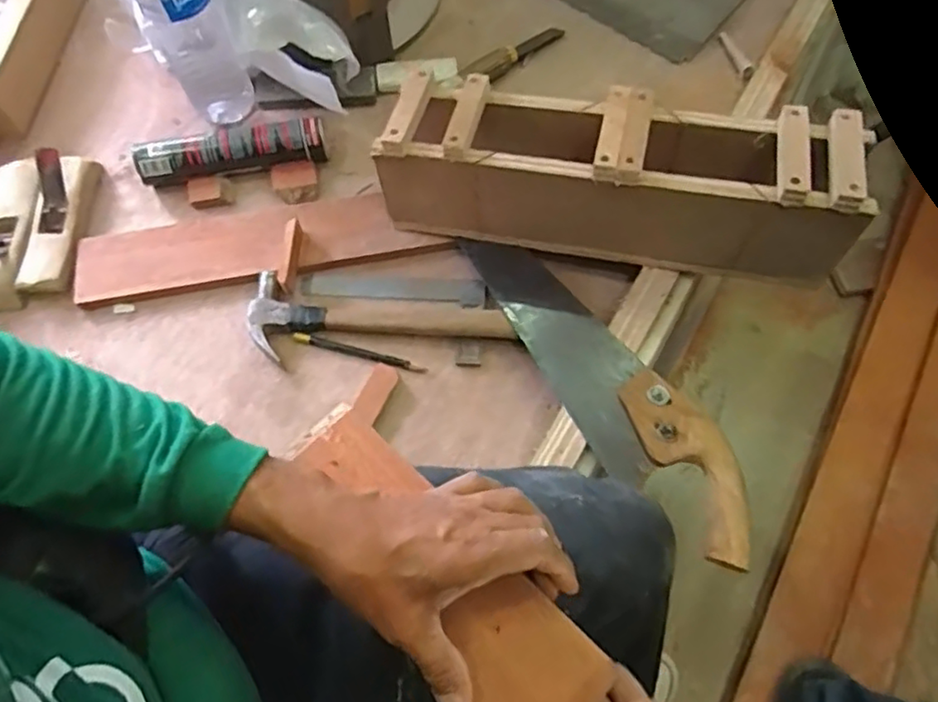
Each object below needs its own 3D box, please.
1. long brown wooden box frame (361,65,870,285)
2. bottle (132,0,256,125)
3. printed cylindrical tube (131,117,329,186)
[{"bbox_3d":[0.133,-0.167,0.639,0.436,0.167,0.114,10,65,5],"label":"long brown wooden box frame"},{"bbox_3d":[-0.303,-0.360,0.673,0.079,0.234,0.099,-27,68,-12],"label":"bottle"},{"bbox_3d":[-0.274,-0.231,0.744,0.213,0.042,0.042,-9,65,-5],"label":"printed cylindrical tube"}]

